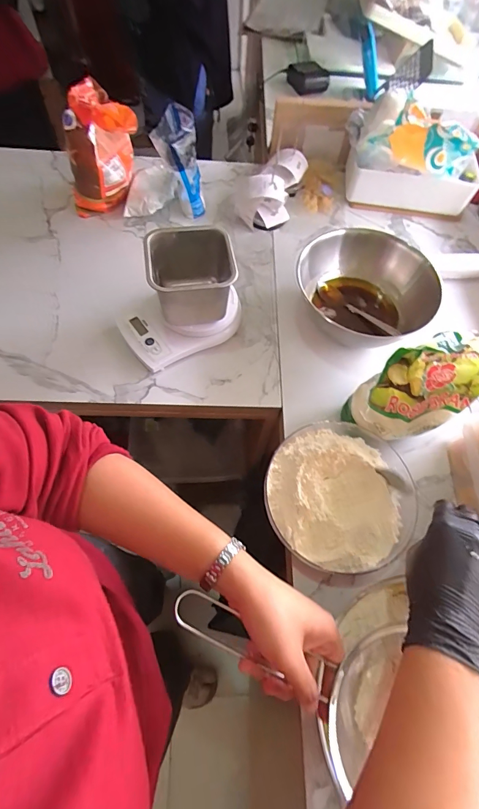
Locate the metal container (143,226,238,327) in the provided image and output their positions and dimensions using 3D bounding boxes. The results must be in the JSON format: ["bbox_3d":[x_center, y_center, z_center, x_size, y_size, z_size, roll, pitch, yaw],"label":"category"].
[{"bbox_3d":[-0.070,-0.185,0.542,0.115,0.095,0.112,-6,65,-6],"label":"metal container"}]

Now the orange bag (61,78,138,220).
[{"bbox_3d":[-0.250,-0.437,0.649,0.127,0.175,0.114,-22,67,-13],"label":"orange bag"}]

